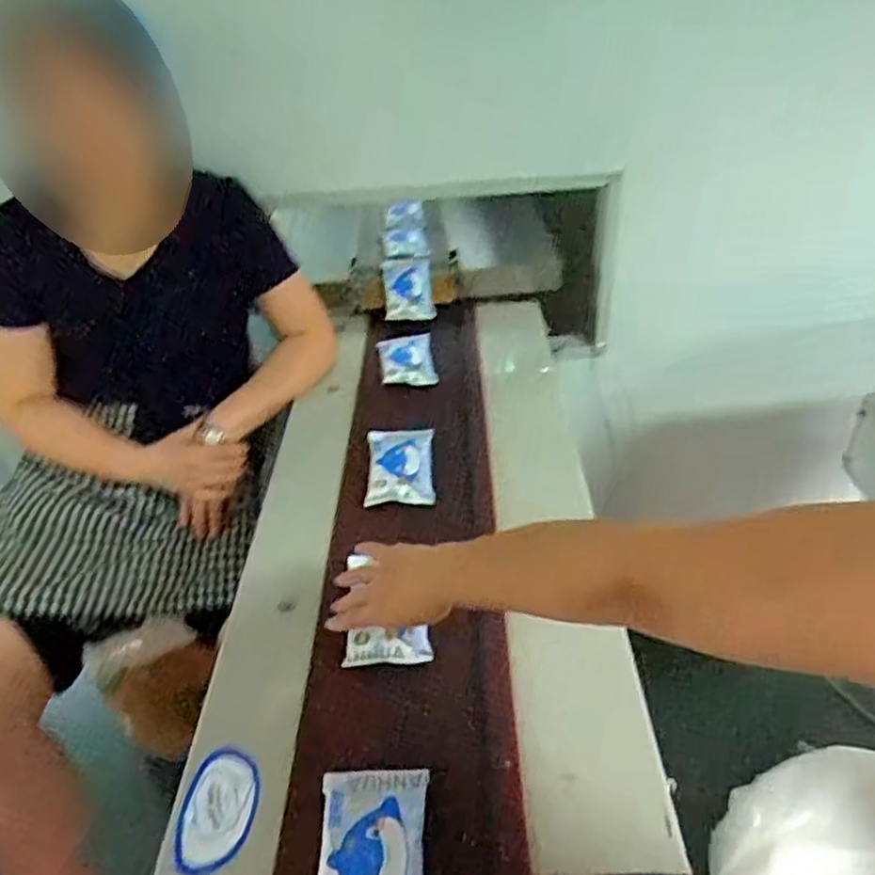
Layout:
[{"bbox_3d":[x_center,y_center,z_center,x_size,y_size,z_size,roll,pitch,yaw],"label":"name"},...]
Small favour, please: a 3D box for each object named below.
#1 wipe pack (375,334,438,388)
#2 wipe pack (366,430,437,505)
[{"bbox_3d":[-0.048,-0.122,1.065,0.085,0.036,0.100,-5,38,-3],"label":"wipe pack"},{"bbox_3d":[-0.048,0.034,0.881,0.085,0.023,0.126,-2,38,1],"label":"wipe pack"}]

